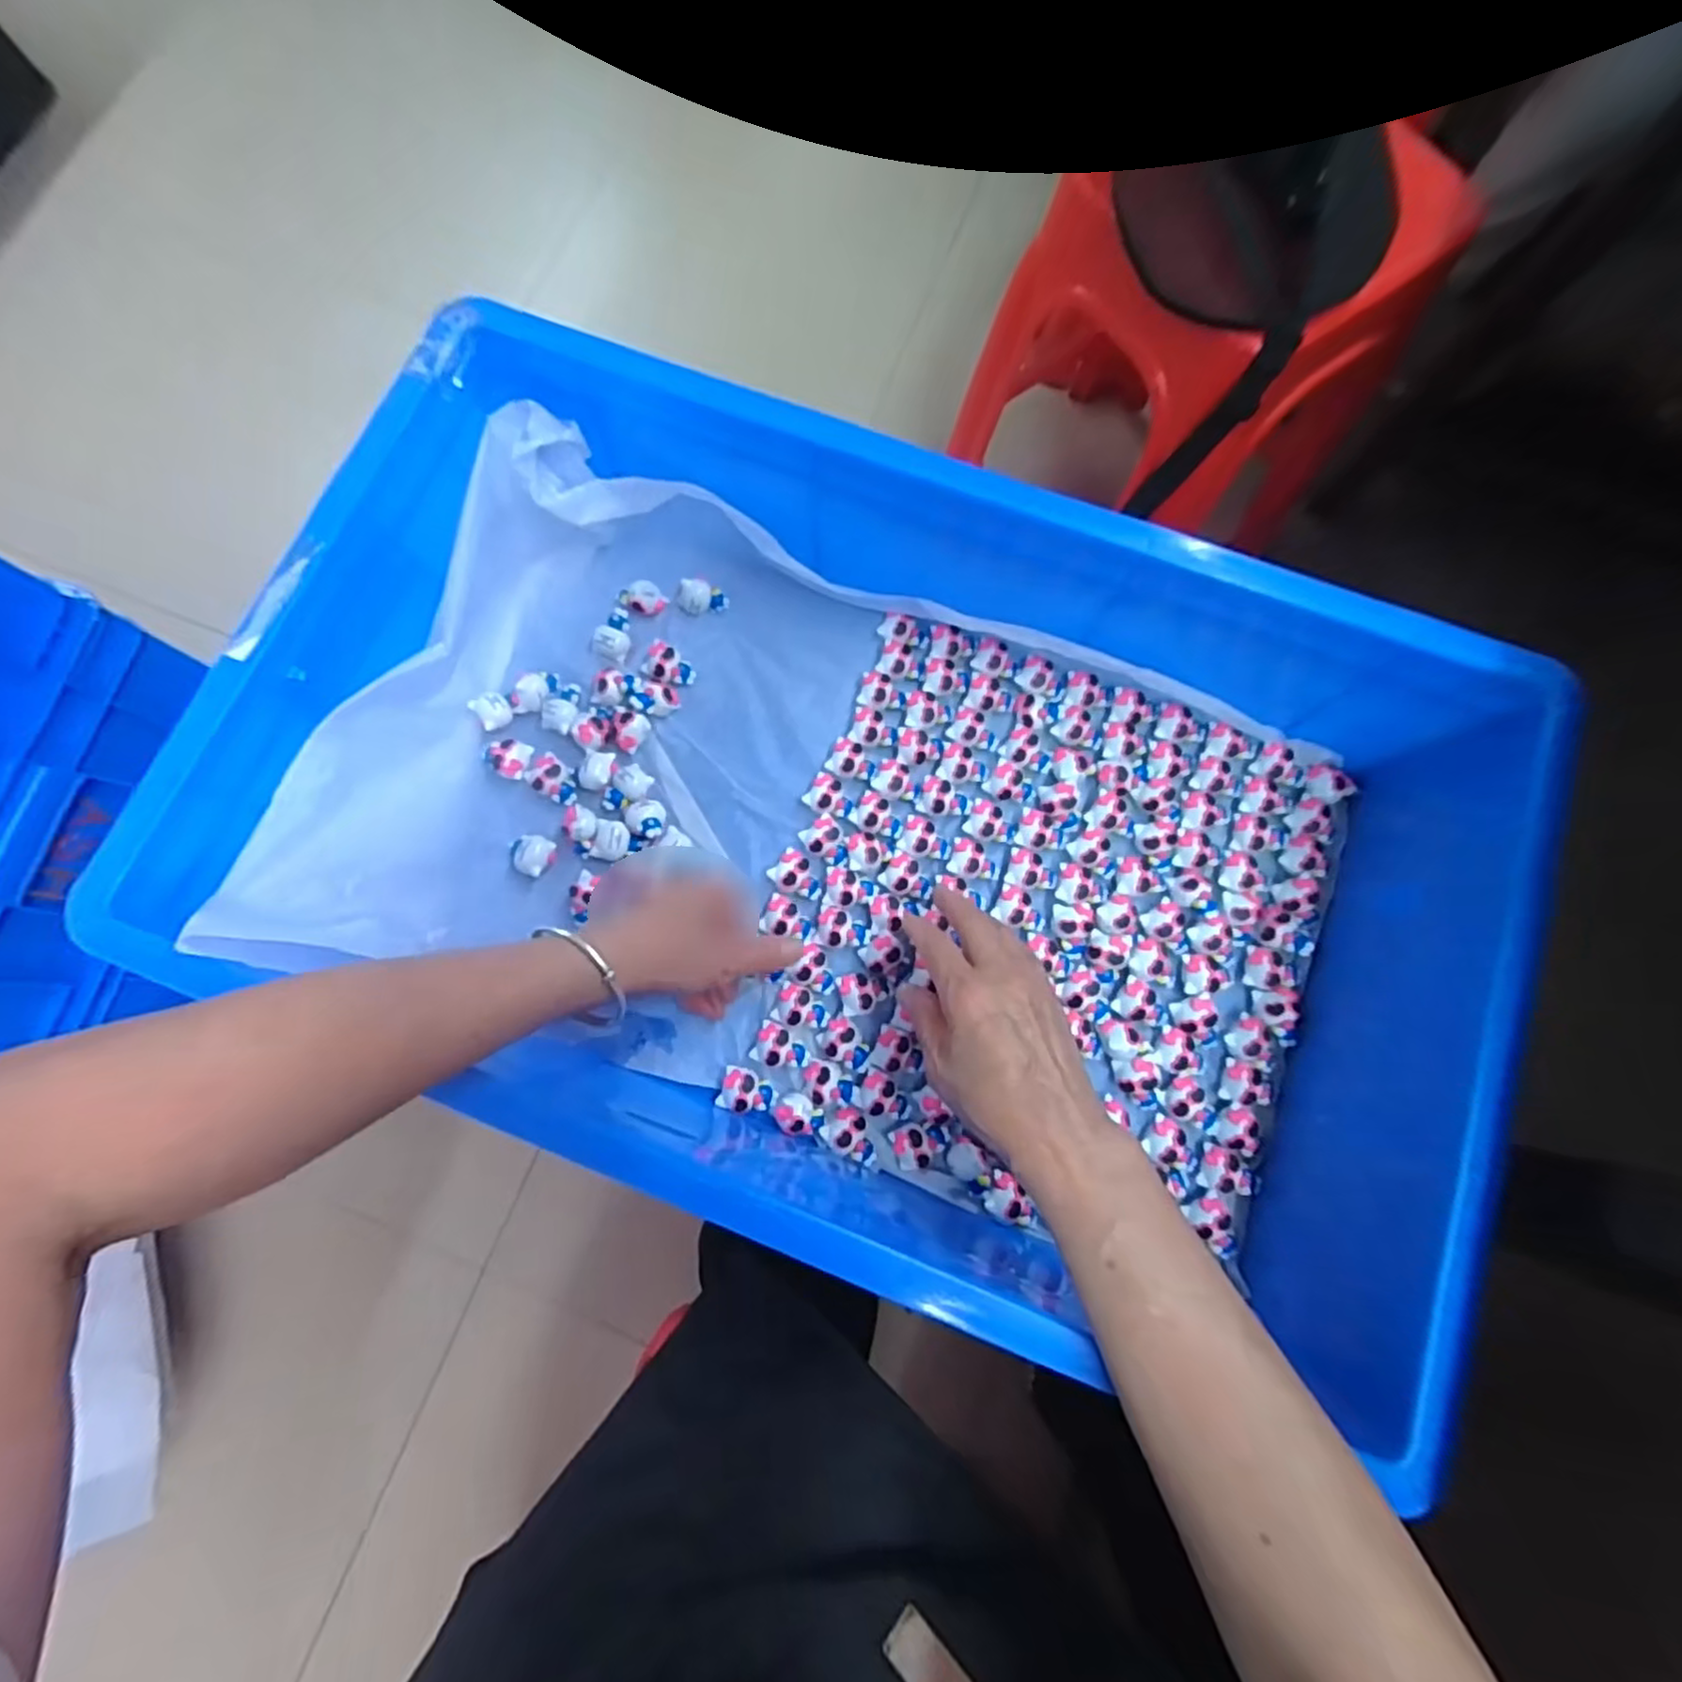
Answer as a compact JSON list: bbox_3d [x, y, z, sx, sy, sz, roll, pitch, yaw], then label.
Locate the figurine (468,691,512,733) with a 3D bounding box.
[{"bbox_3d":[-0.238,-0.090,0.489,0.022,0.013,0.024,0,78,0],"label":"figurine"}]

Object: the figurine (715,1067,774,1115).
[{"bbox_3d":[-0.058,0.153,0.437,0.031,0.018,0.025,15,78,3],"label":"figurine"}]

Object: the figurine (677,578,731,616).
[{"bbox_3d":[-0.099,-0.173,0.506,0.036,0.024,0.017,-10,78,-2],"label":"figurine"}]

